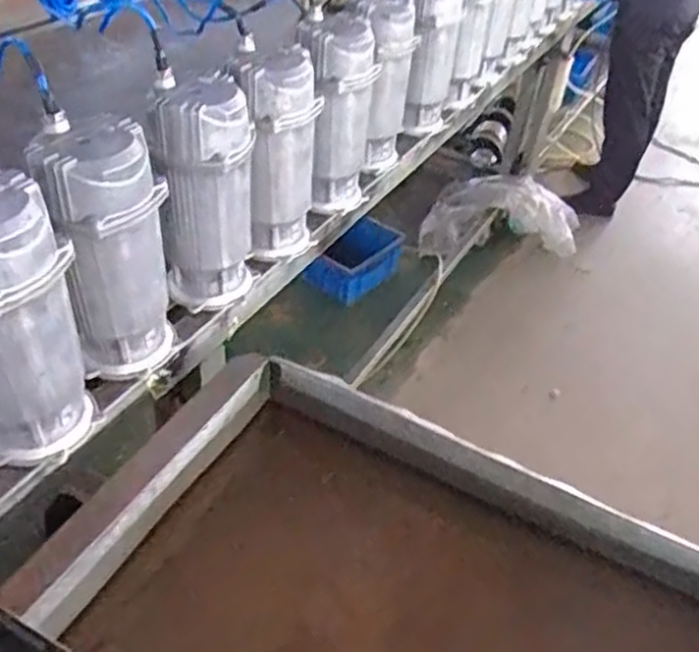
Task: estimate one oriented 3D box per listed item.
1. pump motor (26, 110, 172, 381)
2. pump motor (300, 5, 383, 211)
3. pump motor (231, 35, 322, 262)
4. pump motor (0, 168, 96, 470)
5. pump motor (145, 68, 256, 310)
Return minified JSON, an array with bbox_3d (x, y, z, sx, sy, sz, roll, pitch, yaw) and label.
[{"bbox_3d":[-0.276,-0.077,0.829,0.123,0.290,0.121,-12,44,-20],"label":"pump motor"},{"bbox_3d":[-0.025,-0.350,1.179,0.122,0.293,0.165,2,41,-6],"label":"pump motor"},{"bbox_3d":[-0.111,-0.247,1.046,0.127,0.291,0.112,-5,42,-13],"label":"pump motor"},{"bbox_3d":[-0.350,0.007,0.730,0.124,0.302,0.121,14,41,8],"label":"pump motor"},{"bbox_3d":[-0.193,-0.172,0.953,0.120,0.292,0.120,-3,42,-11],"label":"pump motor"}]

